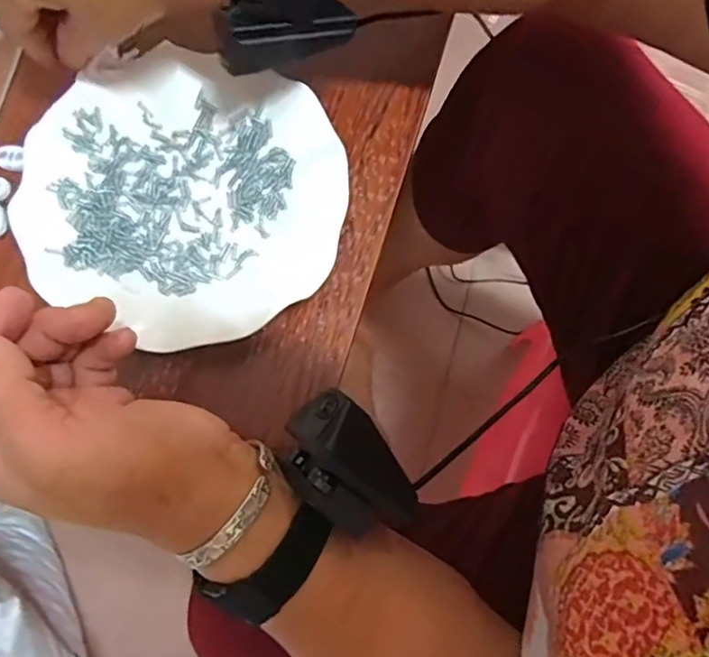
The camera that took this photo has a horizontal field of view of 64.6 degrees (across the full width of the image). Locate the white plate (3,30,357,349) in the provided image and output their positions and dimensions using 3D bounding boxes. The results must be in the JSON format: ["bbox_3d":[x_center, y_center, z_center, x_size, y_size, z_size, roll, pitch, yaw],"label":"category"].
[{"bbox_3d":[-0.097,-0.078,0.324,0.181,0.019,0.167,0,73,0],"label":"white plate"}]

